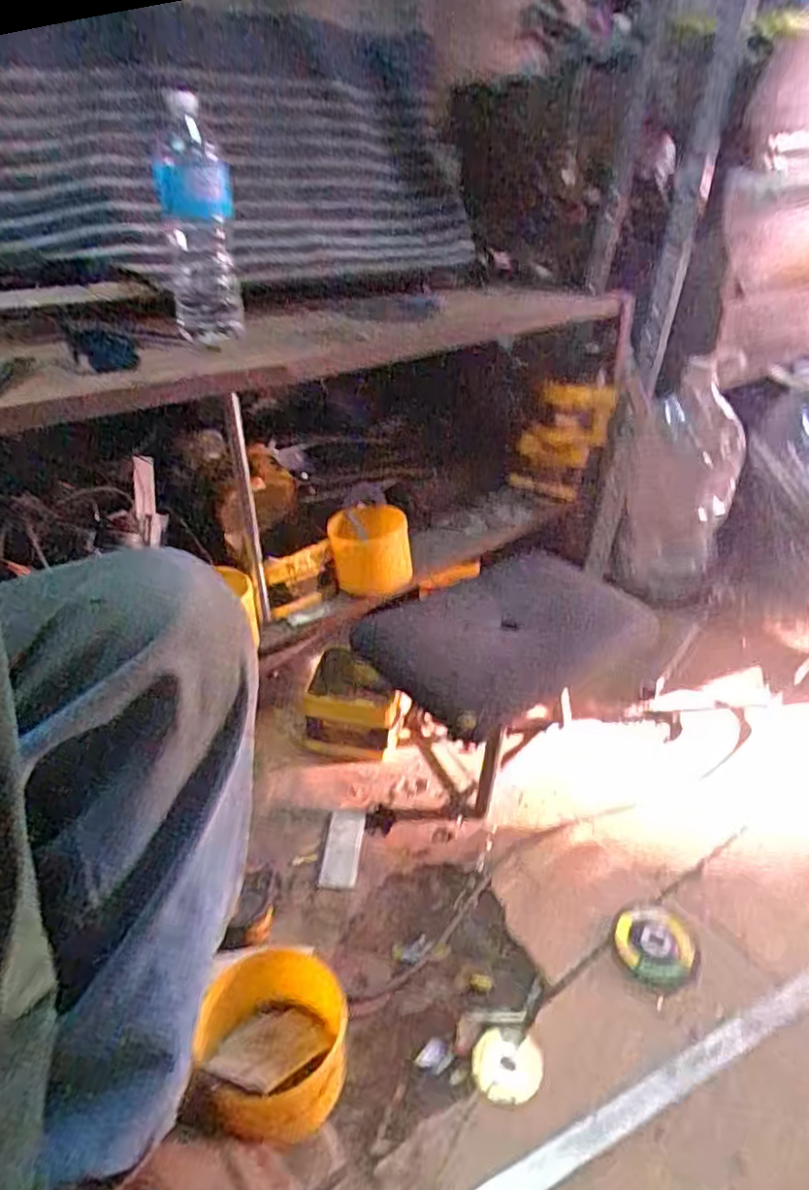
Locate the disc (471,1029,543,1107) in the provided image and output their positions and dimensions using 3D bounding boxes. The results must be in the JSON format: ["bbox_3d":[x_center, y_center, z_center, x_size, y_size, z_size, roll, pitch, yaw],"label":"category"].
[{"bbox_3d":[0.089,0.407,0.606,0.058,0.004,0.057,0,32,0],"label":"disc"}]

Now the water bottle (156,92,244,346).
[{"bbox_3d":[-0.241,-0.429,0.816,0.081,0.243,0.076,-7,34,-11],"label":"water bottle"}]

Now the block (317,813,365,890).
[{"bbox_3d":[-0.070,0.285,0.791,0.041,0.007,0.104,2,32,4],"label":"block"}]

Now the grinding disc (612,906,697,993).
[{"bbox_3d":[0.249,0.346,0.695,0.077,0.007,0.084,0,32,0],"label":"grinding disc"}]

